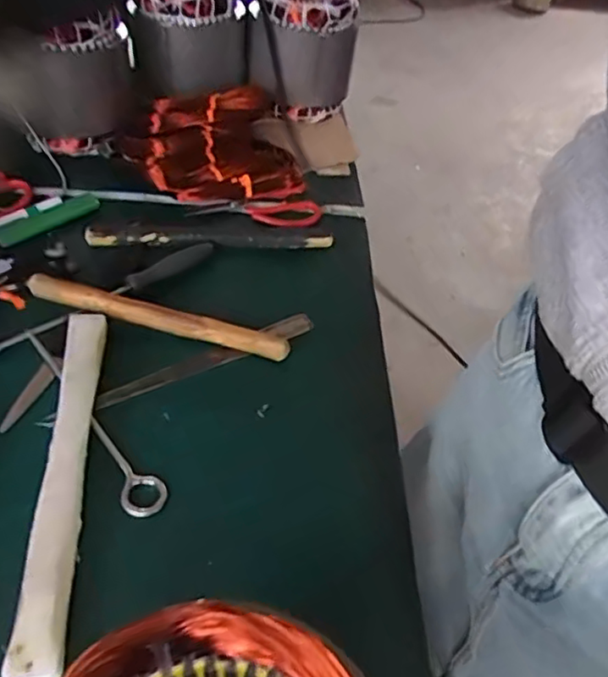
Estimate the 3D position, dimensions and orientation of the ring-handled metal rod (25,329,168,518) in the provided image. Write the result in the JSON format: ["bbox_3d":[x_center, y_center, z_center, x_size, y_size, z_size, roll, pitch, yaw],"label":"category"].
[{"bbox_3d":[-0.176,0.060,0.533,0.035,0.013,0.218,-24,54,-28],"label":"ring-handled metal rod"}]

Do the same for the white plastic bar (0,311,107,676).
[{"bbox_3d":[-0.180,0.093,0.482,0.029,0.026,0.302,0,46,-9],"label":"white plastic bar"}]

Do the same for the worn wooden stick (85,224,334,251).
[{"bbox_3d":[-0.101,-0.111,0.701,0.266,0.009,0.034,2,46,-7],"label":"worn wooden stick"}]

